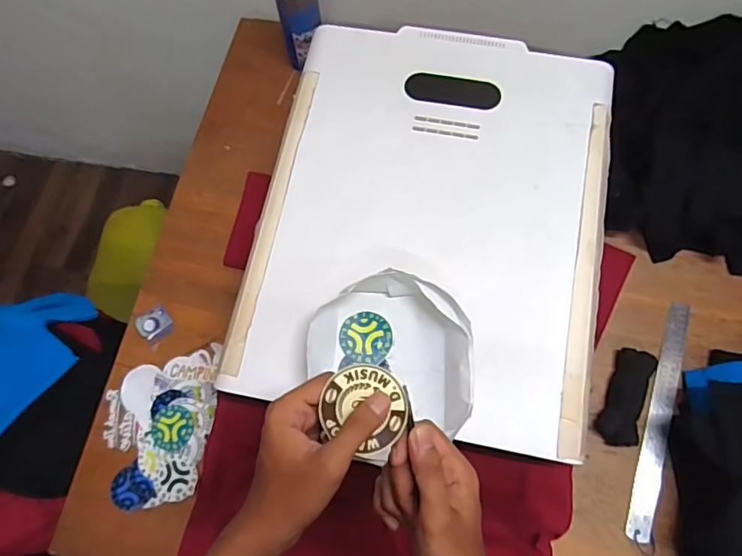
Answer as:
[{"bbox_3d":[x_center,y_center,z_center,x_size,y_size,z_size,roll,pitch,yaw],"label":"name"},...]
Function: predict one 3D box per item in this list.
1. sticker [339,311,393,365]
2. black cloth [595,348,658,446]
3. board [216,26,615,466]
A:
[{"bbox_3d":[-0.006,0.065,0.553,0.055,0.005,0.055,0,72,2],"label":"sticker"},{"bbox_3d":[0.337,0.156,0.665,0.044,0.027,0.125,23,74,9],"label":"black cloth"},{"bbox_3d":[0.073,-0.083,0.602,0.395,0.026,0.496,11,71,5],"label":"board"}]

